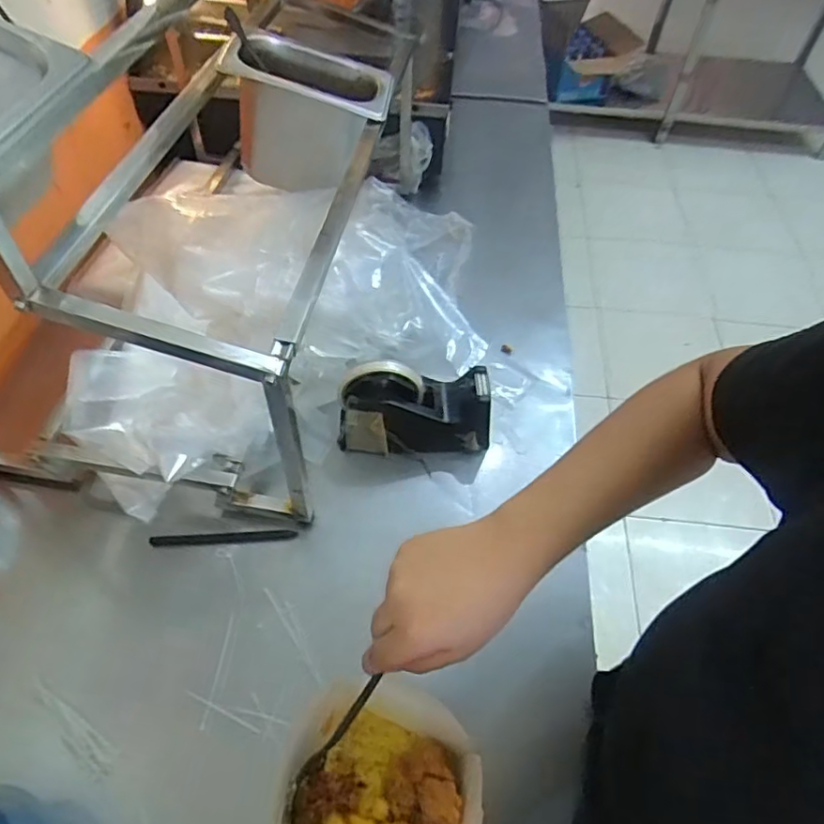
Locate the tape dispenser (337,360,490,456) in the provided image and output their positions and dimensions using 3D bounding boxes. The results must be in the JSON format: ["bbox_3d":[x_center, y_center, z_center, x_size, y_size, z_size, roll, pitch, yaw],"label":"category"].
[{"bbox_3d":[0.003,-0.004,0.636,0.158,0.098,0.062,-3,52,-5],"label":"tape dispenser"}]

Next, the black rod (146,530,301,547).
[{"bbox_3d":[-0.184,0.123,0.589,0.137,0.011,0.009,-2,52,-4],"label":"black rod"}]

